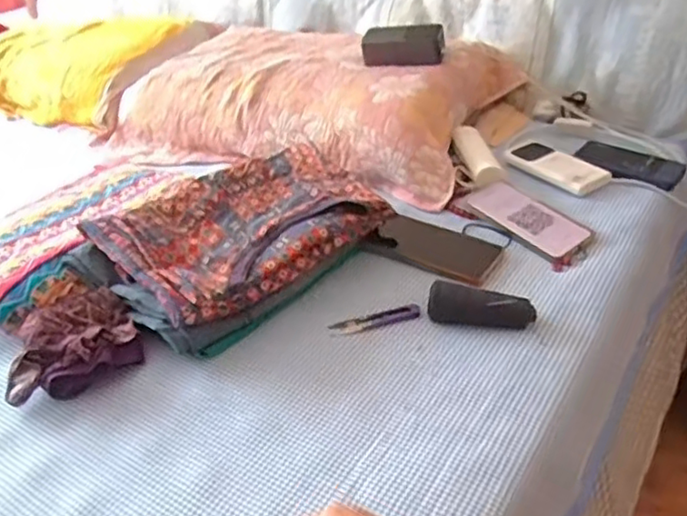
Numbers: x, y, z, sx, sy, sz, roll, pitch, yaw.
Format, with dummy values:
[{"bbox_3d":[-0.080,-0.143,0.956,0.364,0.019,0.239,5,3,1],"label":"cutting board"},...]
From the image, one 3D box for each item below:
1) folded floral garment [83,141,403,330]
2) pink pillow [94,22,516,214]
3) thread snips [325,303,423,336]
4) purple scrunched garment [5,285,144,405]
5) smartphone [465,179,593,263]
[{"bbox_3d":[-0.114,-0.027,0.766,0.303,0.108,0.194,-30,39,-31],"label":"folded floral garment"},{"bbox_3d":[-0.076,-0.283,1.114,0.676,0.126,0.383,15,39,30],"label":"pink pillow"},{"bbox_3d":[0.035,0.068,0.695,0.098,0.007,0.027,-15,34,-12],"label":"thread snips"},{"bbox_3d":[-0.289,0.090,0.670,0.130,0.045,0.126,-5,33,3],"label":"purple scrunched garment"},{"bbox_3d":[0.238,-0.054,0.819,0.084,0.012,0.157,-30,49,-24],"label":"smartphone"}]

